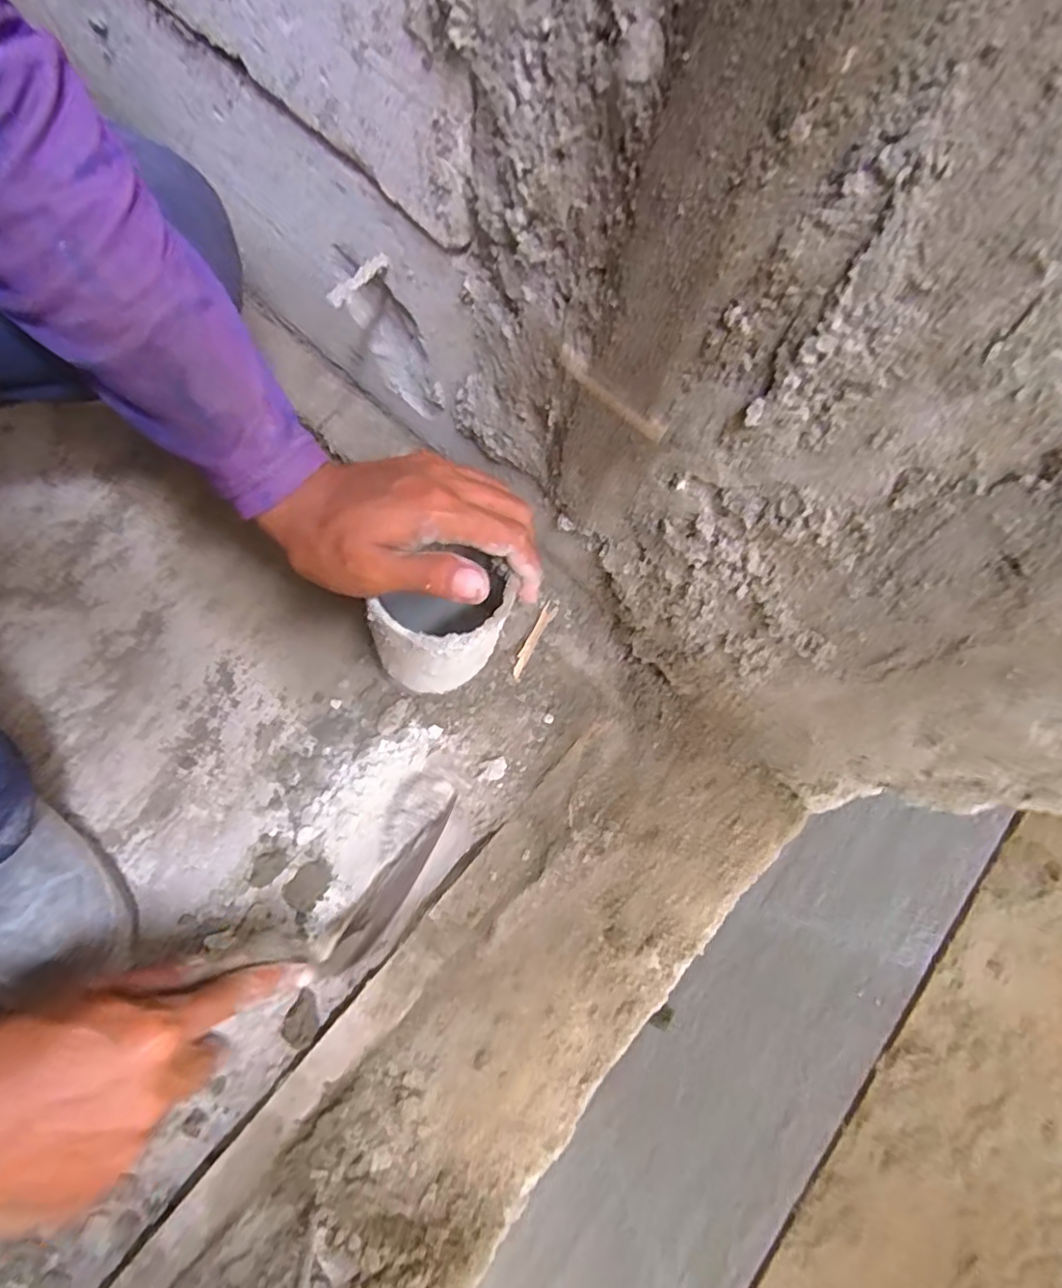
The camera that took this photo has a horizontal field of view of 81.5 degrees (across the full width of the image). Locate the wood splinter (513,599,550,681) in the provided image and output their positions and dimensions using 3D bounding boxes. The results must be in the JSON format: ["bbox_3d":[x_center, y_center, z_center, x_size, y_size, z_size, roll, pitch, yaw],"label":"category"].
[{"bbox_3d":[0.000,-0.002,0.504,0.010,0.008,0.068,27,92,6],"label":"wood splinter"}]

